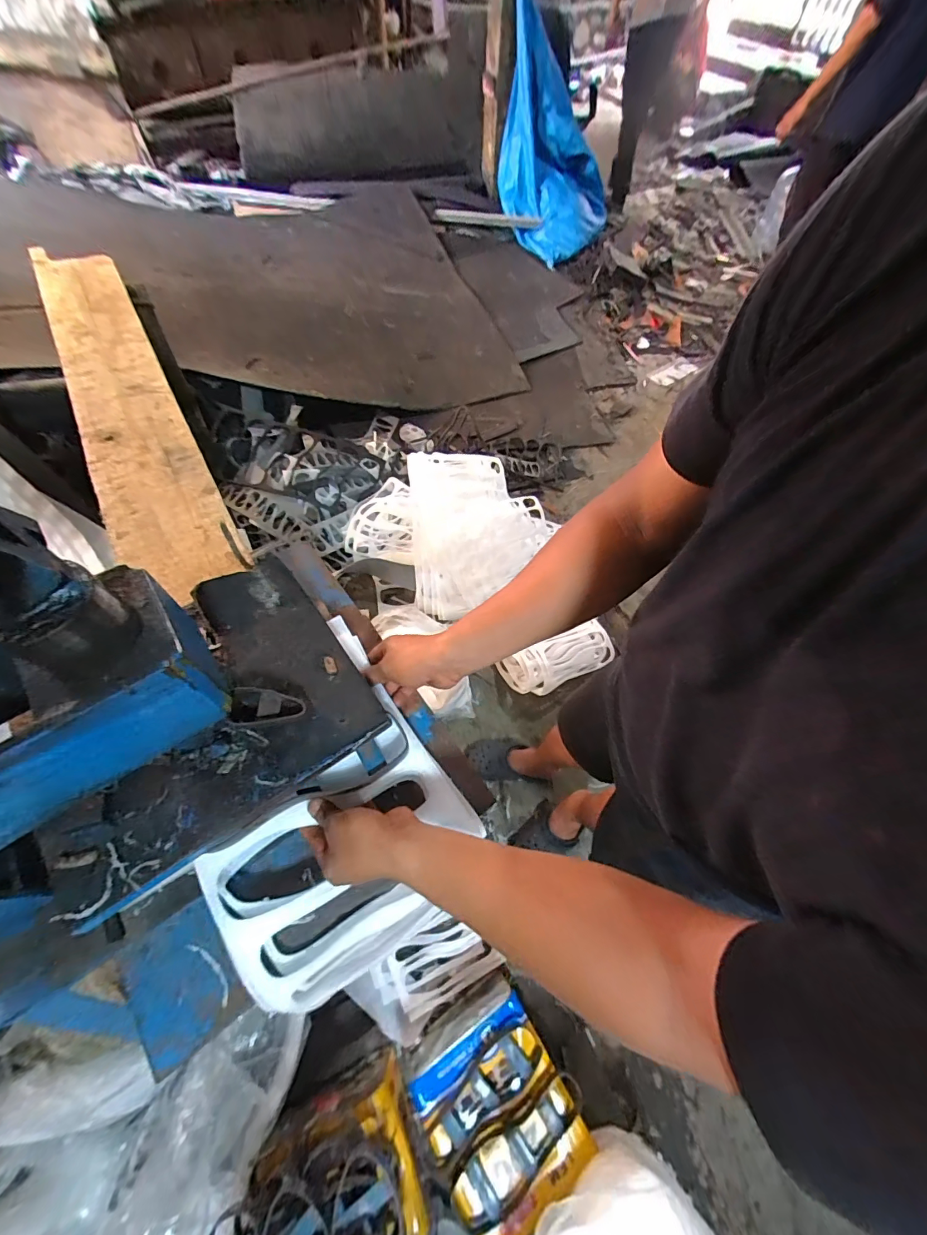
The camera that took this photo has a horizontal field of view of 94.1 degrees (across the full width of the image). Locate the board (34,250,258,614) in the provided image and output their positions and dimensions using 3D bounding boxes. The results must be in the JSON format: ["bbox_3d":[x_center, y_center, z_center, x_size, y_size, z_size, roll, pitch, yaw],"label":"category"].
[{"bbox_3d":[-0.735,-0.509,0.913,0.180,0.036,1.283,-28,65,-16],"label":"board"}]

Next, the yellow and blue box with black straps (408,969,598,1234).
[{"bbox_3d":[0.066,0.932,0.853,0.256,0.241,0.273,-35,67,-19],"label":"yellow and blue box with black straps"}]

